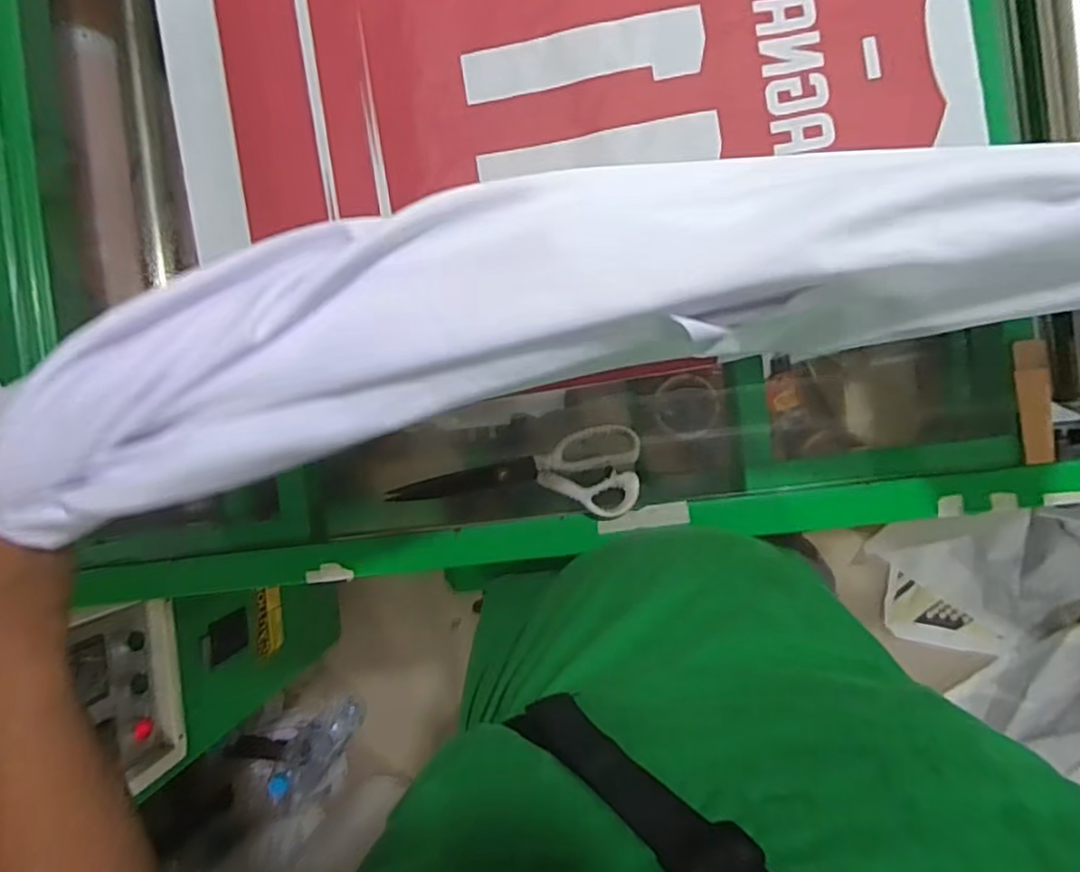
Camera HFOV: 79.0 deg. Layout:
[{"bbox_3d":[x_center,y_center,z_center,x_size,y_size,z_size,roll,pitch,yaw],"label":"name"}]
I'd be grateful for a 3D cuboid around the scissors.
[{"bbox_3d":[-0.025,0.034,0.636,0.238,0.017,0.084,0,91,5],"label":"scissors"}]

